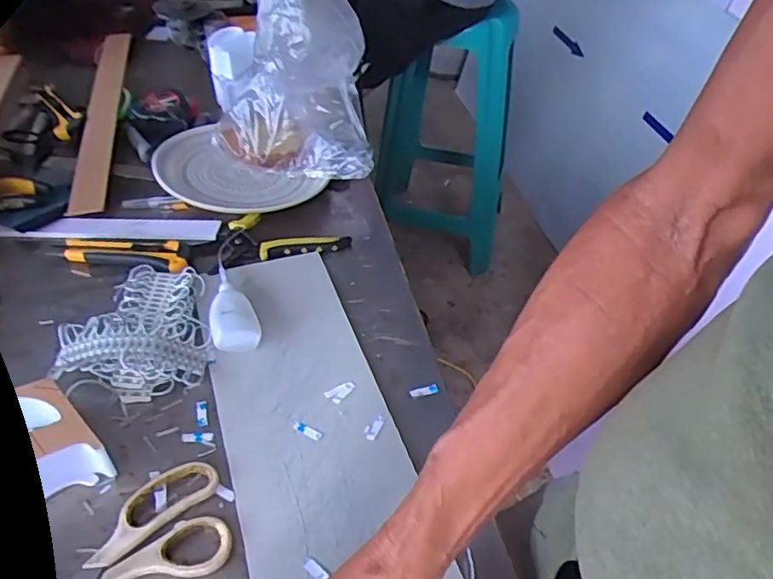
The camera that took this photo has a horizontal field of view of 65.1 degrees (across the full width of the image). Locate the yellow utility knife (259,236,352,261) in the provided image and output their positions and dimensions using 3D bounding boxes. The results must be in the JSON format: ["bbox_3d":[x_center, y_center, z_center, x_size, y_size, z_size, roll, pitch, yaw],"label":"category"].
[{"bbox_3d":[-0.089,-0.049,0.675,0.102,0.017,0.022,-8,45,-12],"label":"yellow utility knife"}]

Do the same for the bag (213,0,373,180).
[{"bbox_3d":[-0.117,-0.265,0.724,0.184,0.260,0.180,-5,44,-8],"label":"bag"}]

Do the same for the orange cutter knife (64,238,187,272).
[{"bbox_3d":[-0.277,-0.040,0.649,0.138,0.016,0.041,9,44,6],"label":"orange cutter knife"}]

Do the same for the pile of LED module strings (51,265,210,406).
[{"bbox_3d":[-0.234,0.033,0.564,0.124,0.037,0.147,-7,44,-10],"label":"pile of LED module strings"}]

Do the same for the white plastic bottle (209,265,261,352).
[{"bbox_3d":[-0.154,0.015,0.590,0.042,0.029,0.107,-14,46,-17],"label":"white plastic bottle"}]

